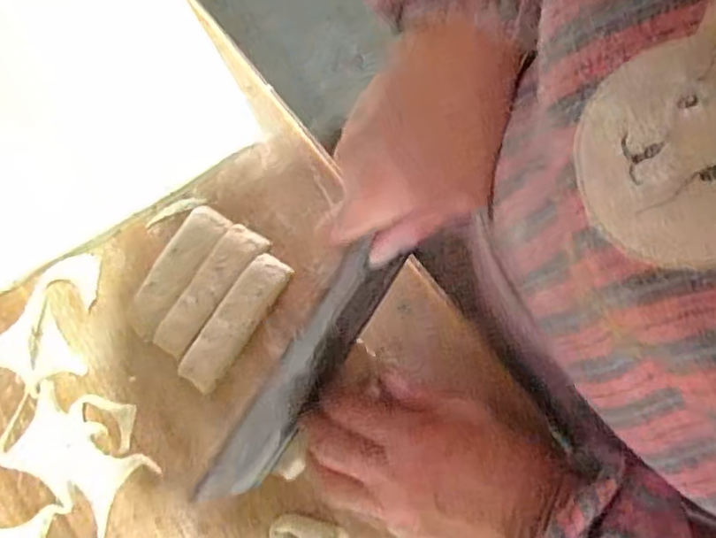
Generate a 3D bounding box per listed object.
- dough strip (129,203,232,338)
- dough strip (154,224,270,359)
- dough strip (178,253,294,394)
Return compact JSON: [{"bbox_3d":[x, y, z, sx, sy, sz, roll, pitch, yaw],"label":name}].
[{"bbox_3d":[-0.115,0.001,0.383,0.026,0.008,0.089,30,76,10],"label":"dough strip"},{"bbox_3d":[-0.095,0.012,0.381,0.027,0.006,0.091,34,77,11],"label":"dough strip"},{"bbox_3d":[-0.076,0.031,0.374,0.026,0.009,0.090,32,76,10],"label":"dough strip"}]

